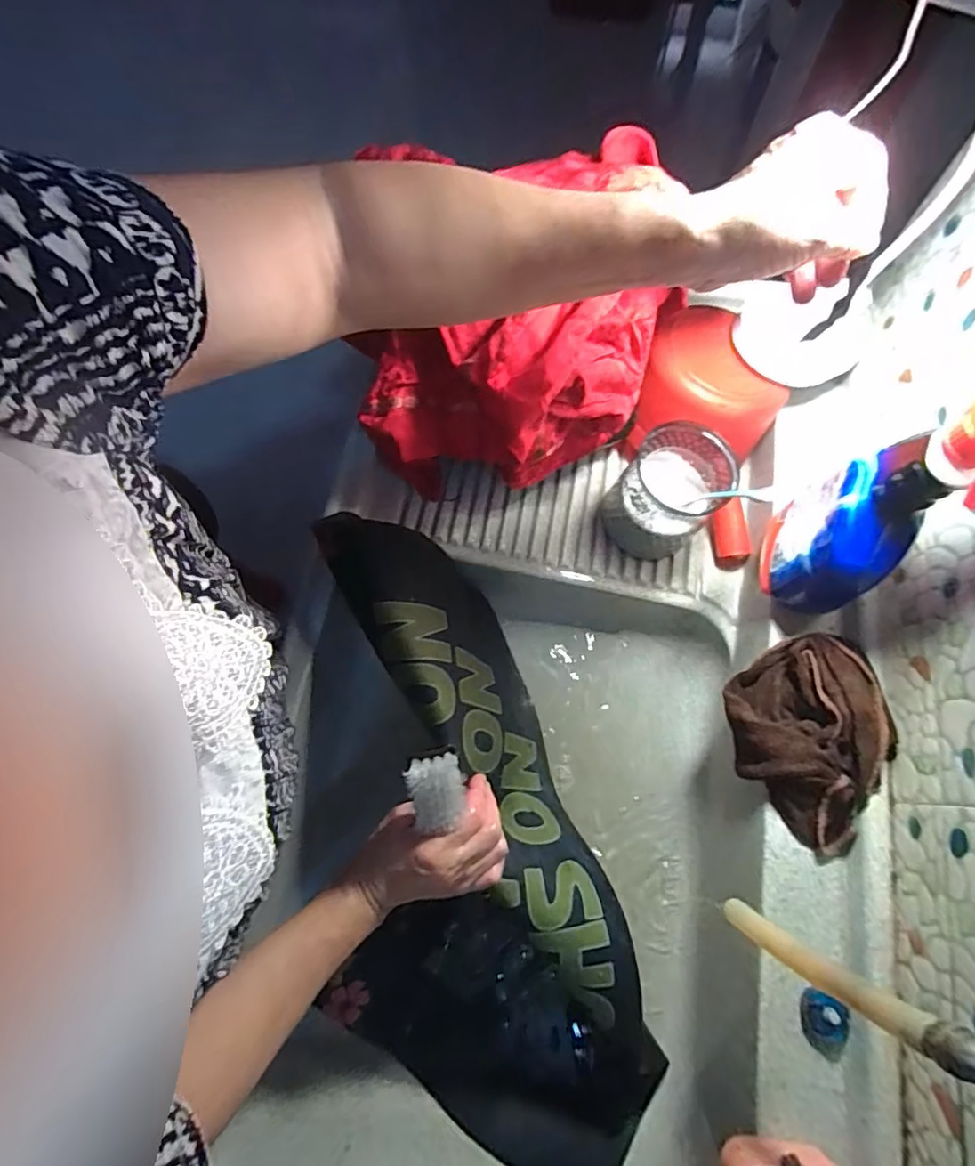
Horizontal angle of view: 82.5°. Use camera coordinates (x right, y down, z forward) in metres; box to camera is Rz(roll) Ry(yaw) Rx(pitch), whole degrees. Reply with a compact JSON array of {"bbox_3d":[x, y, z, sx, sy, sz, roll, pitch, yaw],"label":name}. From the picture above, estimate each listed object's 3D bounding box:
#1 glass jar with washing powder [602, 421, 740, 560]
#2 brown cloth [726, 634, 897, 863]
[{"bbox_3d":[0.194,-0.093,0.596,0.095,0.123,0.105,42,77,14],"label":"glass jar with washing powder"},{"bbox_3d":[0.289,0.141,0.498,0.108,0.071,0.177,-4,71,0],"label":"brown cloth"}]

